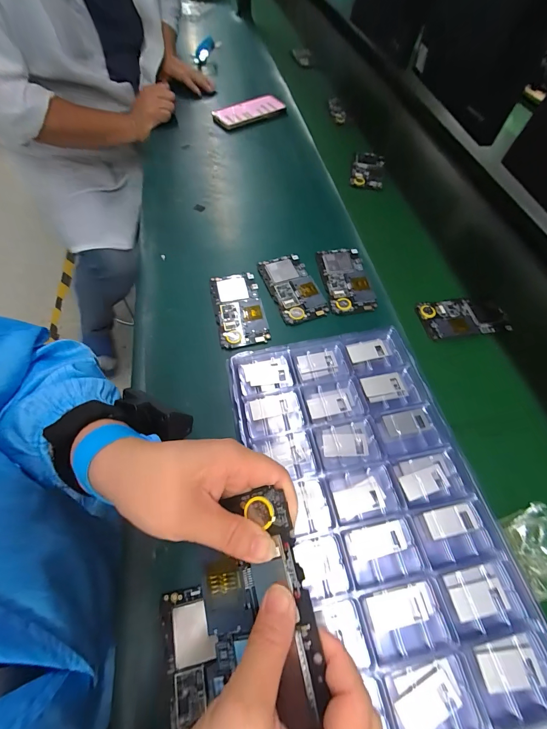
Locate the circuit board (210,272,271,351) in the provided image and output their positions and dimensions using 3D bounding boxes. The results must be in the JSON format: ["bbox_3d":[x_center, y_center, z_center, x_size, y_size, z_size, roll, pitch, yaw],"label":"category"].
[{"bbox_3d":[-0.049,-0.078,0.449,0.065,0.009,0.127,-11,61,-6],"label":"circuit board"}]

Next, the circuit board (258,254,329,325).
[{"bbox_3d":[0.027,-0.114,0.466,0.067,0.004,0.121,-19,62,-10],"label":"circuit board"}]

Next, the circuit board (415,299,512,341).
[{"bbox_3d":[0.272,-0.068,0.458,0.120,0.011,0.061,-8,60,-4],"label":"circuit board"}]

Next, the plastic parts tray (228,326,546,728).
[{"bbox_3d":[0.087,0.144,0.293,0.216,0.033,0.388,-8,60,-4],"label":"plastic parts tray"}]

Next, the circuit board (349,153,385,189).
[{"bbox_3d":[0.193,-0.396,0.652,0.062,0.019,0.127,12,61,7],"label":"circuit board"}]

